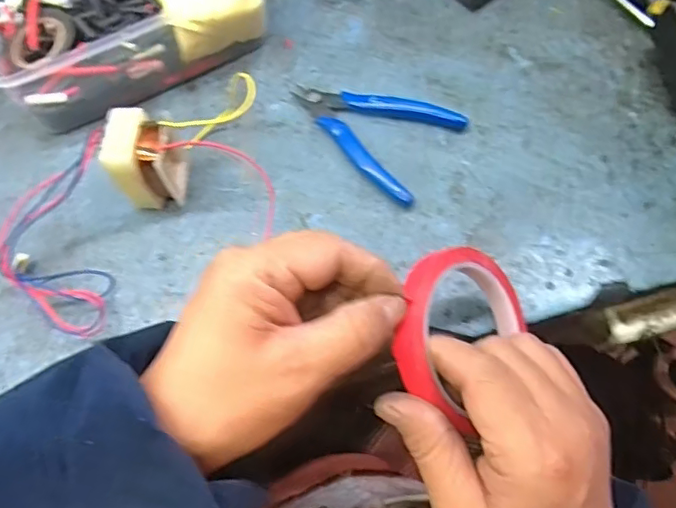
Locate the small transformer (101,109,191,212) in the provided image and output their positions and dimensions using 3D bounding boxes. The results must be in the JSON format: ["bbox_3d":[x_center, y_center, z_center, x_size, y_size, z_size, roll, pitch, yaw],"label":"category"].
[{"bbox_3d":[-0.123,-0.058,0.373,0.040,0.061,0.047,8,68,6],"label":"small transformer"}]

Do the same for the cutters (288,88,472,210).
[{"bbox_3d":[0.021,-0.095,0.405,0.118,0.011,0.082,32,72,15],"label":"cutters"}]

